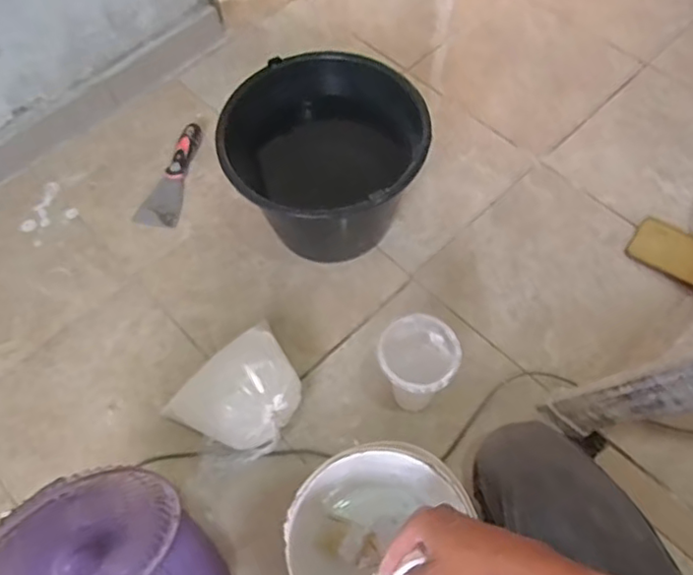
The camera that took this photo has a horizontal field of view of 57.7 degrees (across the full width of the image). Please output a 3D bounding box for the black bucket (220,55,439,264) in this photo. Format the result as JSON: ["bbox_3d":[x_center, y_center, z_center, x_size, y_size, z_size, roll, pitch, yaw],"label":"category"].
[{"bbox_3d":[-0.025,-0.172,0.917,0.268,0.216,0.244,-1,62,3],"label":"black bucket"}]

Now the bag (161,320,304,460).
[{"bbox_3d":[-0.130,0.132,0.813,0.145,0.096,0.174,38,70,20],"label":"bag"}]

